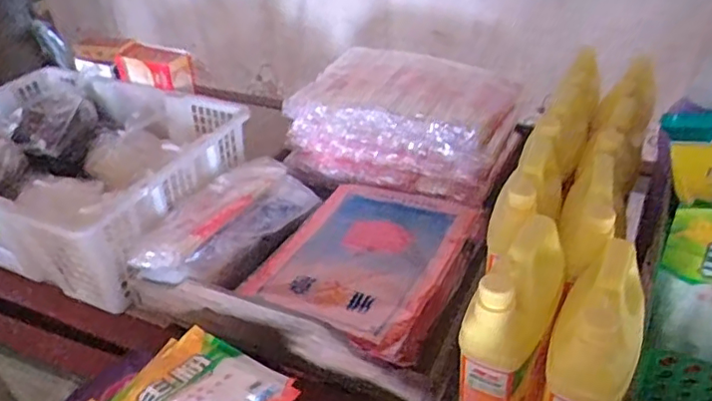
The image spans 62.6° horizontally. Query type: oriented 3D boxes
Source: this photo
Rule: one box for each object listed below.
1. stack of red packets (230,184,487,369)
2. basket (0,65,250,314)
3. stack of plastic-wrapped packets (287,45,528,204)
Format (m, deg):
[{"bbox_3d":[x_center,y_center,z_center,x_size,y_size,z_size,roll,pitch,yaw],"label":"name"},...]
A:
[{"bbox_3d":[0.009,0.075,0.762,0.241,0.049,0.279,16,39,26],"label":"stack of red packets"},{"bbox_3d":[-0.433,-0.038,0.915,0.431,0.172,0.340,12,37,22],"label":"basket"},{"bbox_3d":[0.085,-0.127,0.966,0.342,0.171,0.229,15,38,25],"label":"stack of plastic-wrapped packets"}]

